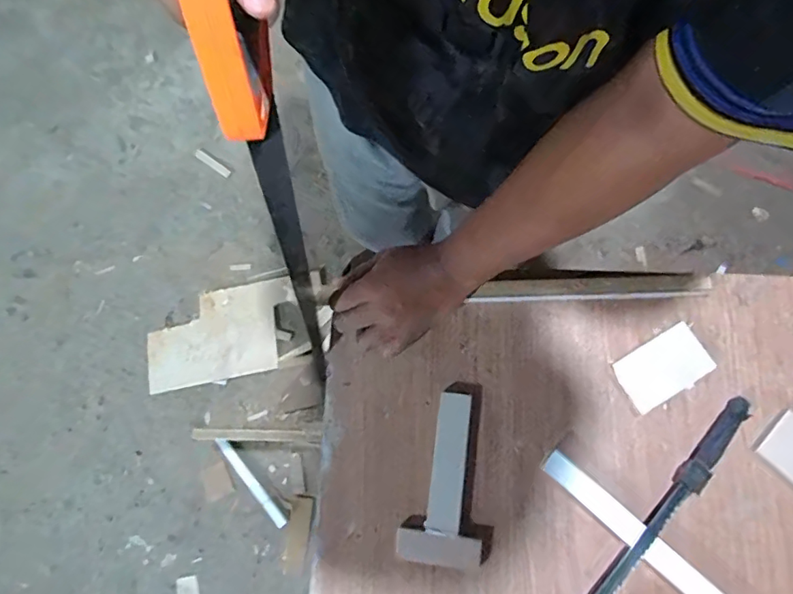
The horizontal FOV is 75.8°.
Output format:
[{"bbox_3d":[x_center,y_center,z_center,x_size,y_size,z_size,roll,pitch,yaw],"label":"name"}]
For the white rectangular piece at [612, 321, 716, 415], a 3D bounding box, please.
[{"bbox_3d":[0.271,0.071,0.517,0.092,0.007,0.056,-29,75,-6],"label":"white rectangular piece"}]

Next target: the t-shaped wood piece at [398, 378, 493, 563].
[{"bbox_3d":[0.055,0.168,0.496,0.082,0.016,0.165,7,76,4],"label":"t-shaped wood piece"}]

